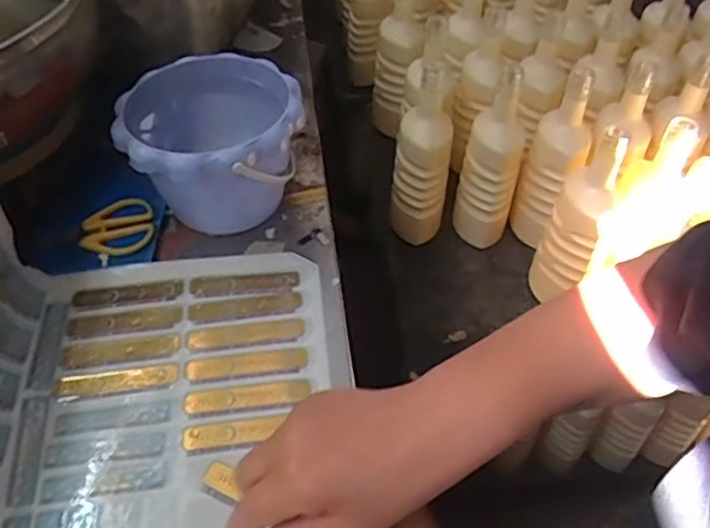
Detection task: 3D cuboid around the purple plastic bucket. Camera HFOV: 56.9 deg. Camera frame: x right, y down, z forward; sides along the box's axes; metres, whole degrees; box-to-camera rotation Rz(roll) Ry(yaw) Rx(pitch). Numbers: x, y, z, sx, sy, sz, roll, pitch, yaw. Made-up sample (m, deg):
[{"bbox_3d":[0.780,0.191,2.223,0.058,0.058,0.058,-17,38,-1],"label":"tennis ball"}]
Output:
[{"bbox_3d":[-0.126,-0.106,0.599,0.156,0.114,0.175,-7,49,-5],"label":"purple plastic bucket"}]

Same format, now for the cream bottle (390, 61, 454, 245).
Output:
[{"bbox_3d":[0.088,-0.137,0.874,0.075,0.243,0.069,7,48,4],"label":"cream bottle"}]

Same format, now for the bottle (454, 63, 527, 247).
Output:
[{"bbox_3d":[0.178,-0.126,0.870,0.071,0.244,0.066,9,48,6],"label":"bottle"}]

